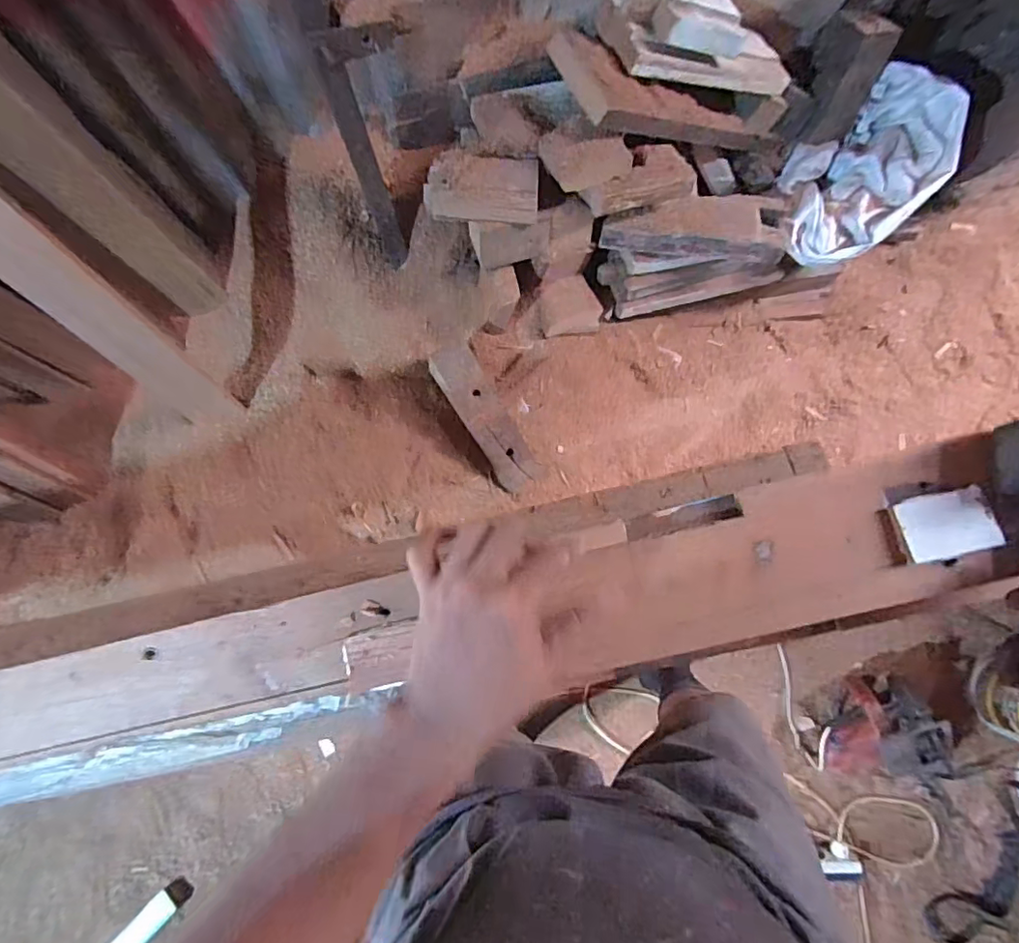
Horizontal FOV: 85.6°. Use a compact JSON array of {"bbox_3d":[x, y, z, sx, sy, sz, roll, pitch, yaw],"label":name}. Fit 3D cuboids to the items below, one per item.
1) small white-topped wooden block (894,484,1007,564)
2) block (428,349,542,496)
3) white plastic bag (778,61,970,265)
[{"bbox_3d":[0.303,0.037,0.381,0.061,0.009,0.043,-14,82,0],"label":"small white-topped wooden block"},{"bbox_3d":[-0.043,-0.099,1.075,0.087,0.047,0.319,-33,106,-3],"label":"block"},{"bbox_3d":[0.690,-0.589,1.084,0.333,0.158,0.256,-43,83,-4],"label":"white plastic bag"}]

